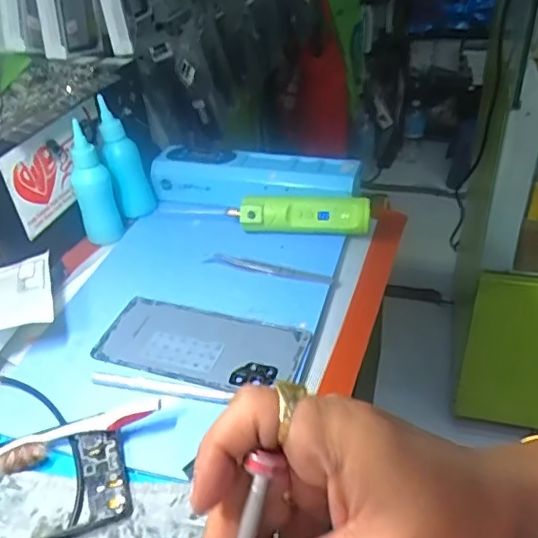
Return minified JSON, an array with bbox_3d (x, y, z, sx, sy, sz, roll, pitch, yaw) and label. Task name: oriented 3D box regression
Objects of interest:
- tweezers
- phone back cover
[{"bbox_3d":[-0.001,-0.001,0.490,0.112,0.006,0.012,10,41,16],"label":"tweezers"},{"bbox_3d":[-0.051,0.057,0.429,0.150,0.006,0.072,10,41,17],"label":"phone back cover"}]

